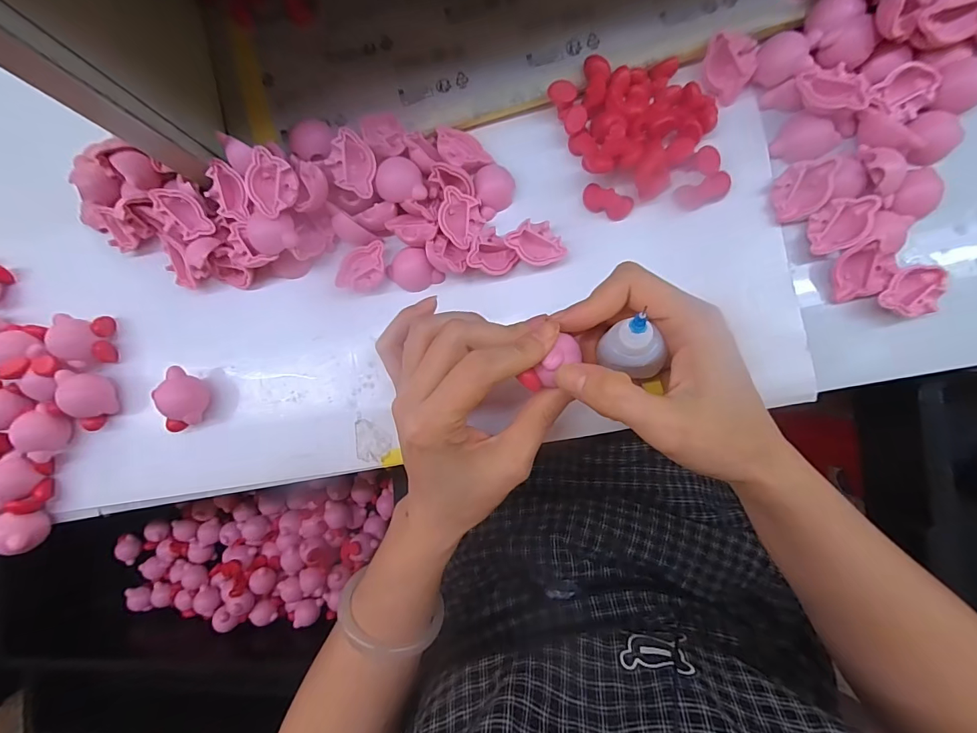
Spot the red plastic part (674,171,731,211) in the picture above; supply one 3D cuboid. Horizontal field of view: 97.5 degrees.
[{"bbox_3d":[0.130,-0.106,0.259,0.031,0.007,0.015,-18,89,6],"label":"red plastic part"}]

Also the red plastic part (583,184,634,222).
[{"bbox_3d":[0.074,-0.103,0.268,0.032,0.011,0.016,23,93,5],"label":"red plastic part"}]

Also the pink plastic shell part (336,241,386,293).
[{"bbox_3d":[-0.079,-0.064,0.274,0.028,0.011,0.033,13,92,6],"label":"pink plastic shell part"}]

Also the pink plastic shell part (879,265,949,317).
[{"bbox_3d":[0.237,-0.043,0.243,0.029,0.016,0.030,0,91,6],"label":"pink plastic shell part"}]

